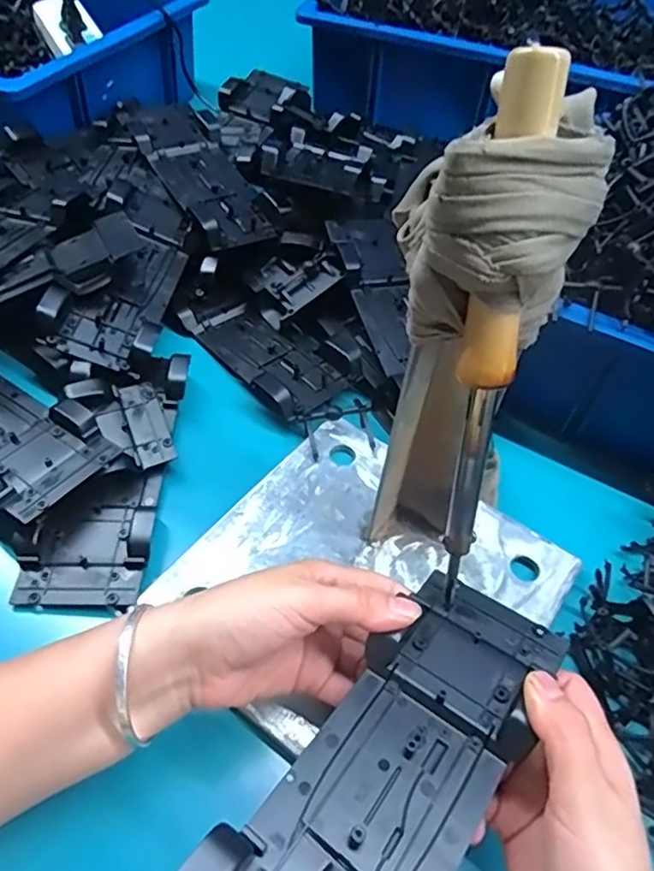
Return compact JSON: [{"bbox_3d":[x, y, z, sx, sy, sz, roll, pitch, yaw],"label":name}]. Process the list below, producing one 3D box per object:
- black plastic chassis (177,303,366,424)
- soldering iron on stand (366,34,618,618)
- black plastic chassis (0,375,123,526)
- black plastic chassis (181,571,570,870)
[{"bbox_3d":[-0.044,-0.069,0.476,0.077,0.030,0.140,-29,59,-24],"label":"black plastic chassis"},{"bbox_3d":[0.051,-0.012,0.277,0.065,0.255,0.092,15,52,7],"label":"soldering iron on stand"},{"bbox_3d":[-0.218,-0.008,0.400,0.171,0.025,0.078,31,56,19],"label":"black plastic chassis"},{"bbox_3d":[0.027,0.128,0.233,0.073,0.023,0.189,33,46,20],"label":"black plastic chassis"}]

